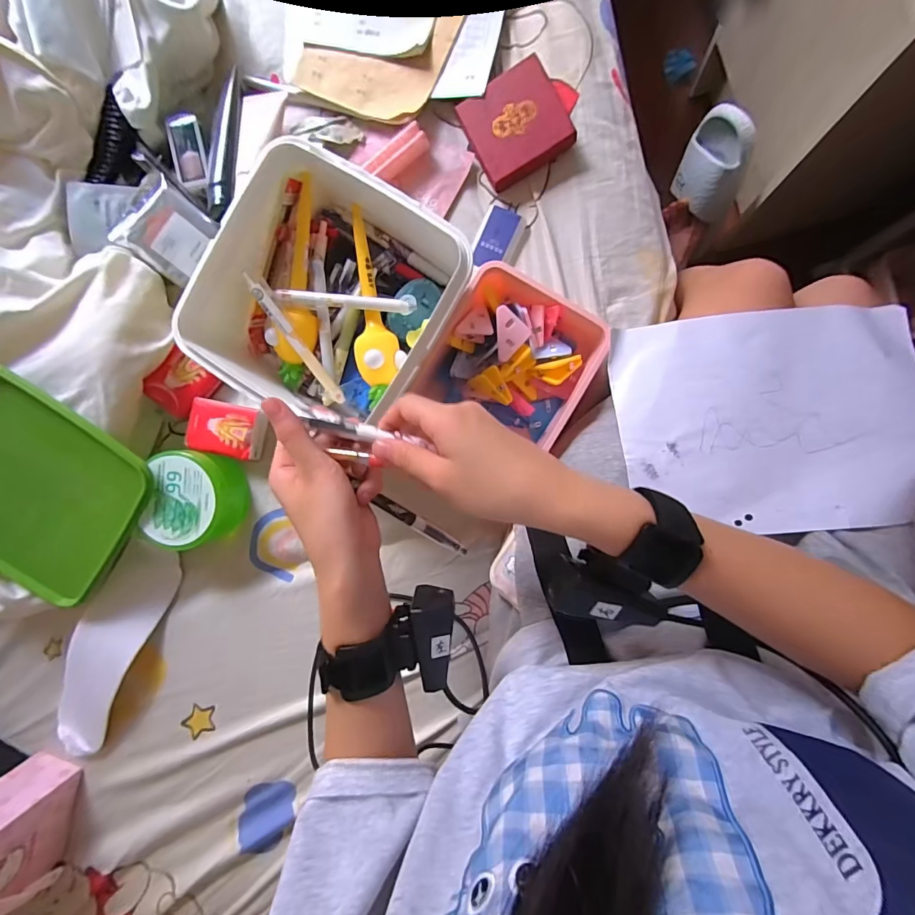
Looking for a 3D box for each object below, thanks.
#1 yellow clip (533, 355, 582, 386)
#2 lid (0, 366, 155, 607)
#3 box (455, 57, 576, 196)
[{"bbox_3d":[0.100,-0.083,0.442,0.044,0.023,0.024,-10,89,9],"label":"yellow clip"},{"bbox_3d":[-0.418,0.032,0.441,0.192,0.016,0.194,37,100,-8],"label":"lid"},{"bbox_3d":[0.057,-0.322,0.440,0.087,0.028,0.086,-27,86,9],"label":"box"}]

